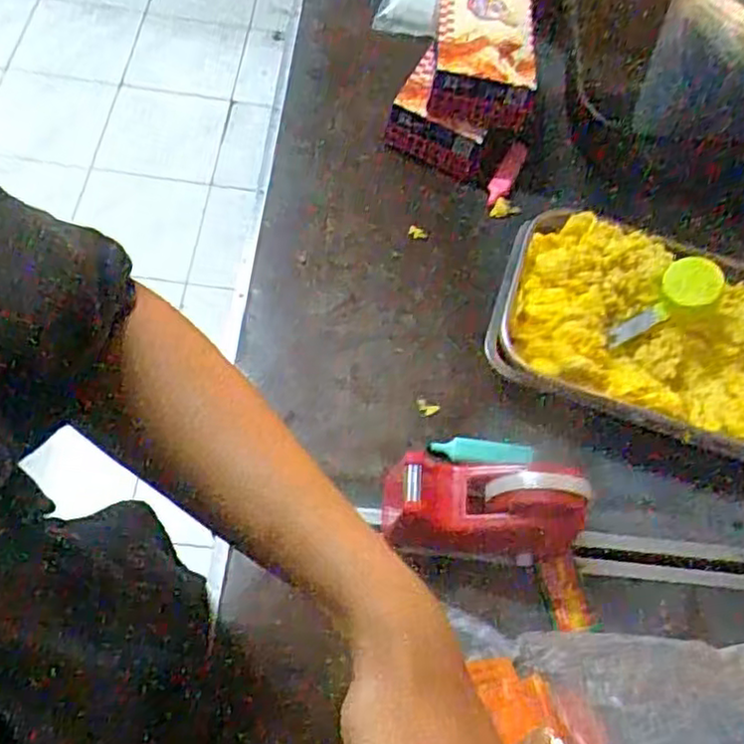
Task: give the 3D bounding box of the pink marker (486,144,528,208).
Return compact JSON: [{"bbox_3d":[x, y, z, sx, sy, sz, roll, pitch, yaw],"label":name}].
[{"bbox_3d":[0.153,-0.225,0.807,0.022,0.012,0.075,33,103,14],"label":"pink marker"}]

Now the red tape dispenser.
[{"bbox_3d":[0.094,0.110,0.588,0.164,0.093,0.071,10,63,-2],"label":"red tape dispenser"}]

